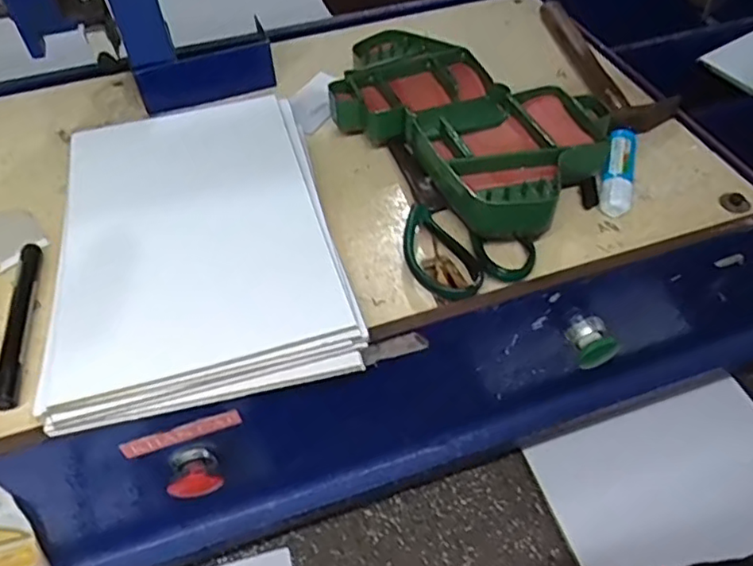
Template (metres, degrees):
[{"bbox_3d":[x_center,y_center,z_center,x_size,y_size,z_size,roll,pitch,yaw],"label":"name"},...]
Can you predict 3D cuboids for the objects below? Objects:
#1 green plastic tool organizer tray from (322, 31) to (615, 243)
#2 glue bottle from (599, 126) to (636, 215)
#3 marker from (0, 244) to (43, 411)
[{"bbox_3d":[0.069,-0.146,0.555,0.166,0.041,0.277,-35,56,-25],"label":"green plastic tool organizer tray"},{"bbox_3d":[0.206,-0.100,0.520,0.023,0.022,0.107,13,52,12],"label":"glue bottle"},{"bbox_3d":[-0.258,0.026,0.441,0.017,0.012,0.142,-11,49,-6],"label":"marker"}]

